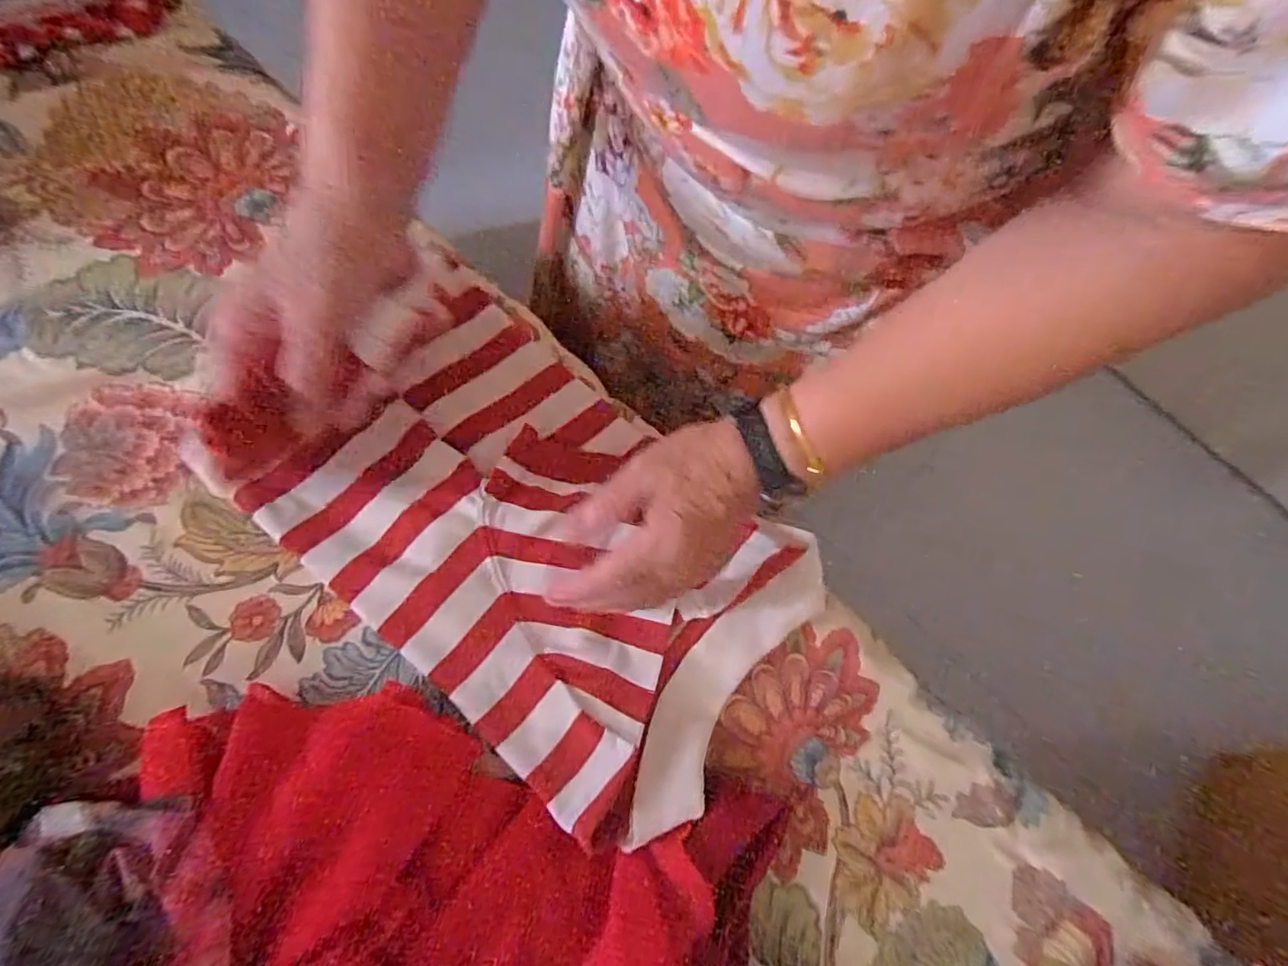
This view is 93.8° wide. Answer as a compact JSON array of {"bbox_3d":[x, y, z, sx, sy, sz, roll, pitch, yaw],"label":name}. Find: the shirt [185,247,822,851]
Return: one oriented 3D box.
[{"bbox_3d":[-0.072,0.031,0.413,0.352,0.058,0.234,38,69,14],"label":"shirt"}]

